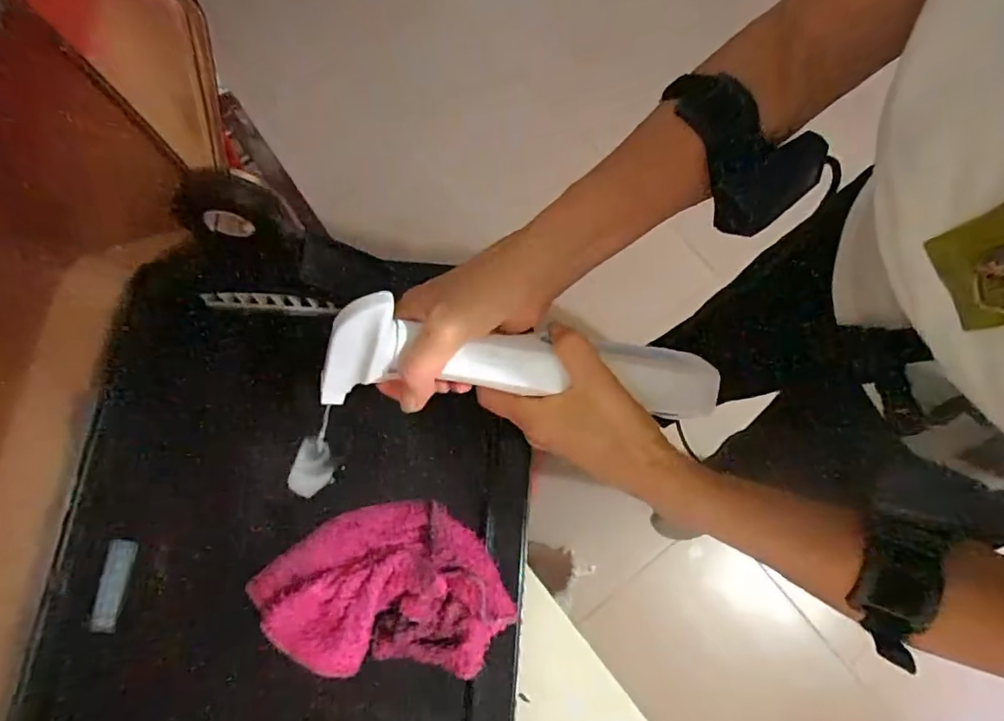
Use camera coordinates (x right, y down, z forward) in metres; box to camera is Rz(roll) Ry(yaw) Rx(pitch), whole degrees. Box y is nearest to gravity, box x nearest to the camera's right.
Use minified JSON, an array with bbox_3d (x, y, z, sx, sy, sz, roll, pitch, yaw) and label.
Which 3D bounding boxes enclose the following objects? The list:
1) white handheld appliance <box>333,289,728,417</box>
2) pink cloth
[{"bbox_3d":[0.018,0.004,0.348,0.253,0.064,0.048,6,73,-12],"label":"white handheld appliance"},{"bbox_3d":[-0.081,0.152,0.366,0.166,0.028,0.103,-2,74,2],"label":"pink cloth"}]

